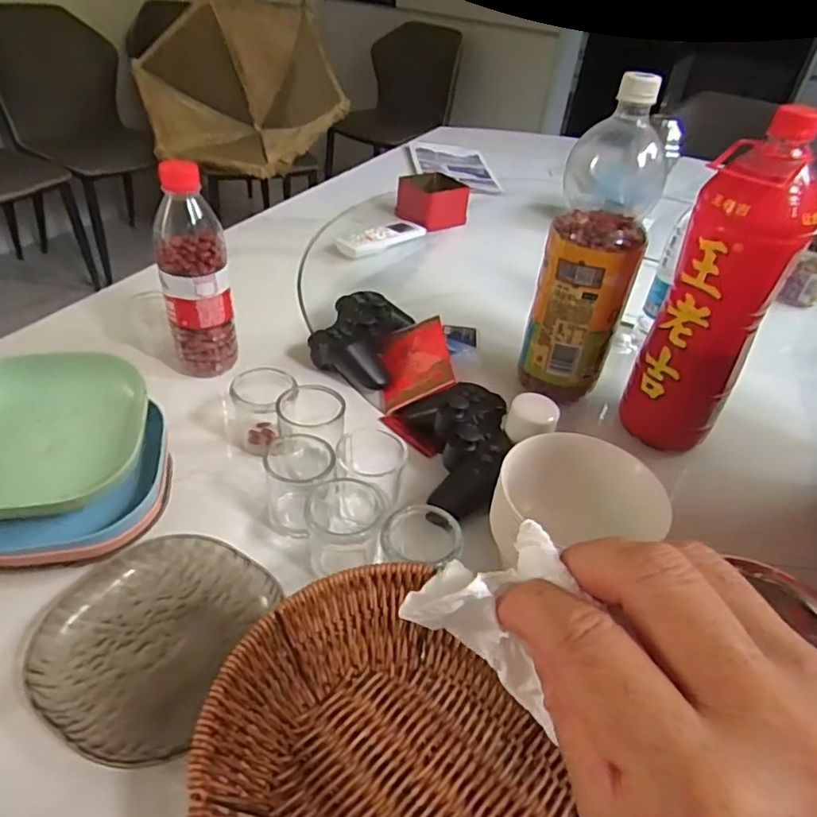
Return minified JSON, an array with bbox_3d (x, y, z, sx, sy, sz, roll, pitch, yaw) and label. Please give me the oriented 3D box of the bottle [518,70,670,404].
[{"bbox_3d":[0.171,-0.137,0.554,0.085,0.258,0.082,18,40,14],"label":"bottle"}]

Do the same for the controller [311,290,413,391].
[{"bbox_3d":[-0.051,-0.081,0.642,0.089,0.043,0.130,12,39,7],"label":"controller"}]

